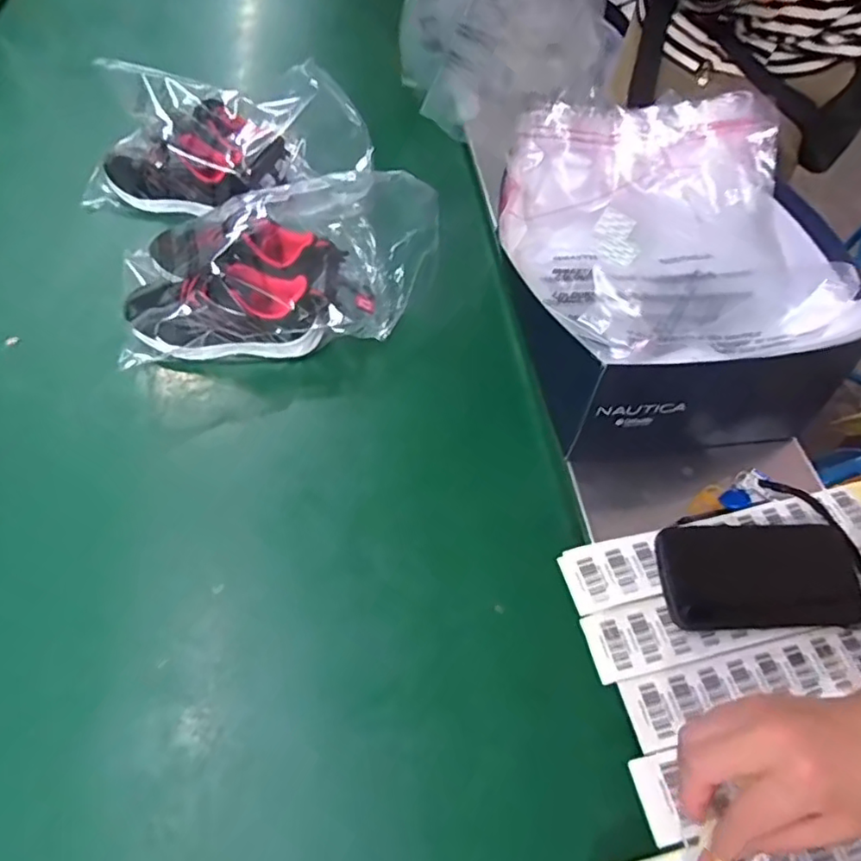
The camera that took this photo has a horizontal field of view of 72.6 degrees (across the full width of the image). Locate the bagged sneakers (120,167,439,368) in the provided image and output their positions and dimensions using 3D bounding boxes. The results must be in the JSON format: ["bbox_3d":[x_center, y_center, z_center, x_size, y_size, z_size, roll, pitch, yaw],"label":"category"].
[{"bbox_3d":[-0.171,-0.203,0.673,0.355,0.089,0.262,-6,59,-8],"label":"bagged sneakers"}]

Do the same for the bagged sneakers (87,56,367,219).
[{"bbox_3d":[-0.267,-0.385,0.781,0.365,0.099,0.190,-3,57,-6],"label":"bagged sneakers"}]

